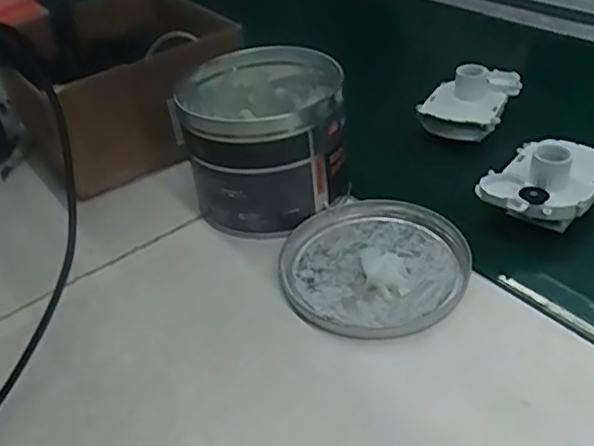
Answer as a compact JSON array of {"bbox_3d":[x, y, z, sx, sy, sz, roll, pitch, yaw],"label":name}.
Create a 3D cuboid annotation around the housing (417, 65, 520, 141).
[{"bbox_3d":[0.162,-0.113,0.572,0.068,0.055,0.091,18,44,30],"label":"housing"}]

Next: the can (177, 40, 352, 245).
[{"bbox_3d":[-0.027,-0.074,0.504,0.121,0.111,0.152,-10,37,-3],"label":"can"}]

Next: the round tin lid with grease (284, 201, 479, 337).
[{"bbox_3d":[0.056,0.028,0.436,0.127,0.012,0.133,-5,37,4],"label":"round tin lid with grease"}]

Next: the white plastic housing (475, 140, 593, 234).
[{"bbox_3d":[0.187,-0.029,0.456,0.095,0.058,0.069,-34,44,-31],"label":"white plastic housing"}]

